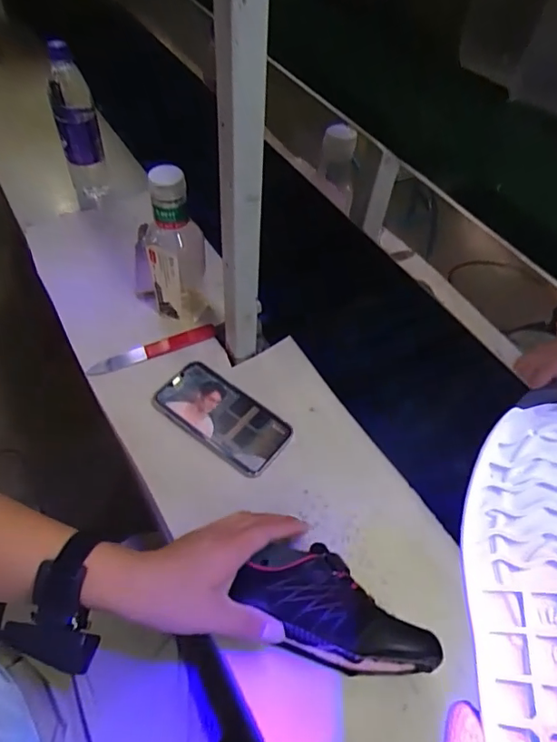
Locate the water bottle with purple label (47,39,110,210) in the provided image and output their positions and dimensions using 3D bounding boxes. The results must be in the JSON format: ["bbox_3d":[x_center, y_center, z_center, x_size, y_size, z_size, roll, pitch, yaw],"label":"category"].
[{"bbox_3d":[-0.331,-0.394,0.851,0.067,0.239,0.083,-13,55,-14],"label":"water bottle with purple label"}]

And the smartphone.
[{"bbox_3d":[-0.067,0.052,0.609,0.164,0.015,0.085,32,57,19],"label":"smartphone"}]

